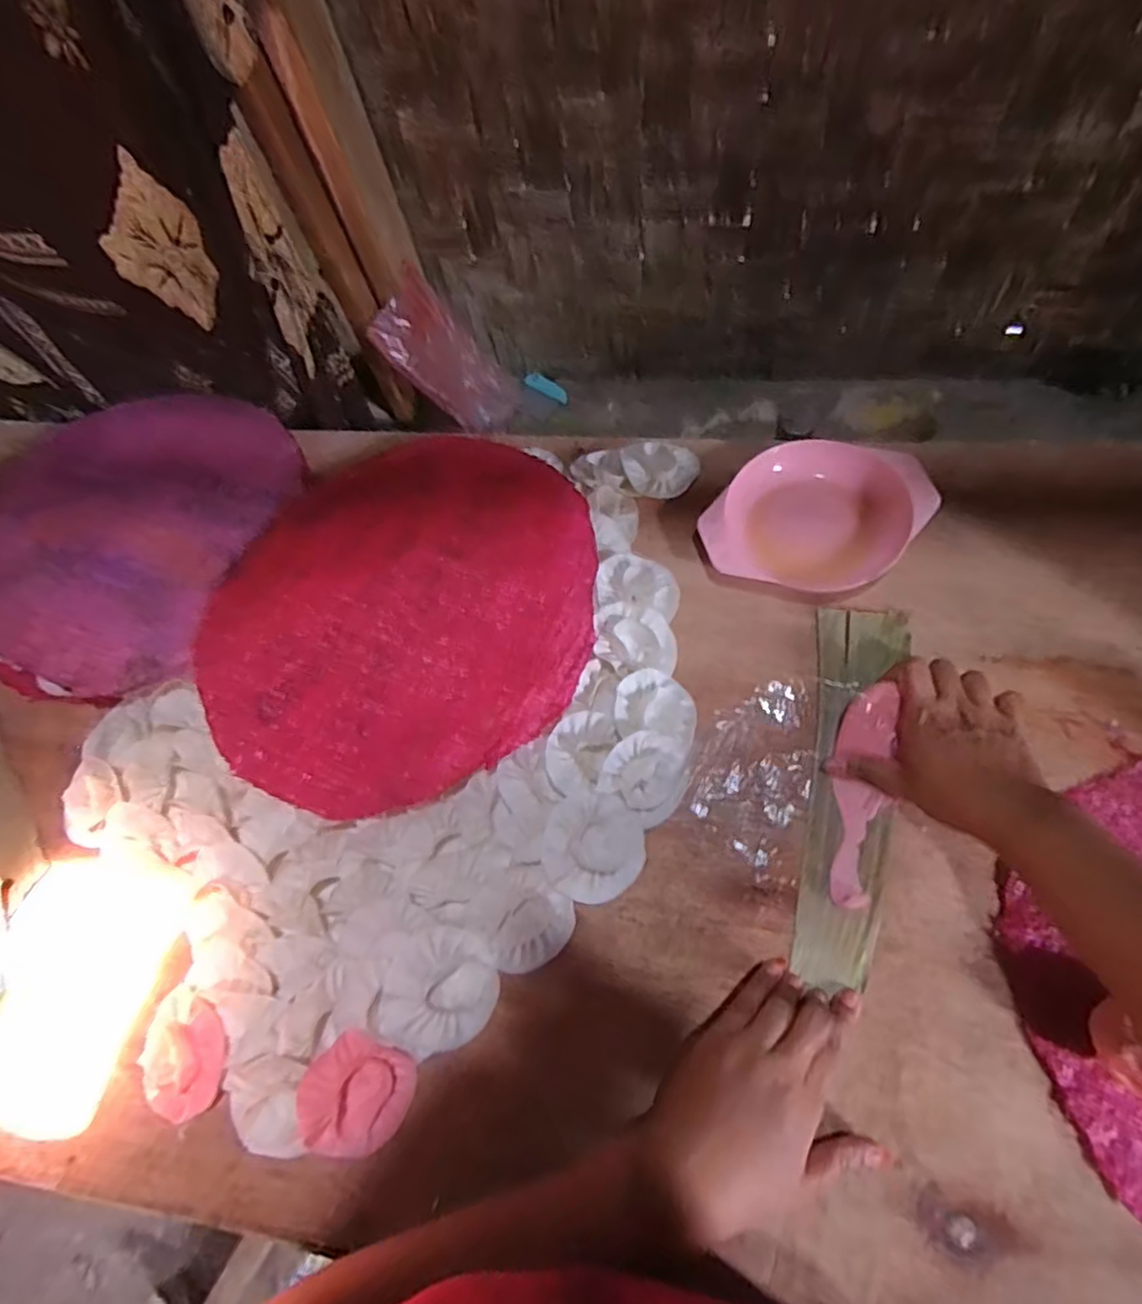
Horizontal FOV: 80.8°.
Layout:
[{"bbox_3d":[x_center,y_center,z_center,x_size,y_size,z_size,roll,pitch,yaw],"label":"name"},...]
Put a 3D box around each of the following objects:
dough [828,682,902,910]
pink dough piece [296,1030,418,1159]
[{"bbox_3d":[0.205,0.100,0.475,0.034,0.022,0.153,12,78,7],"label":"dough"},{"bbox_3d":[-0.135,0.278,0.418,0.061,0.024,0.067,25,69,12],"label":"pink dough piece"}]

